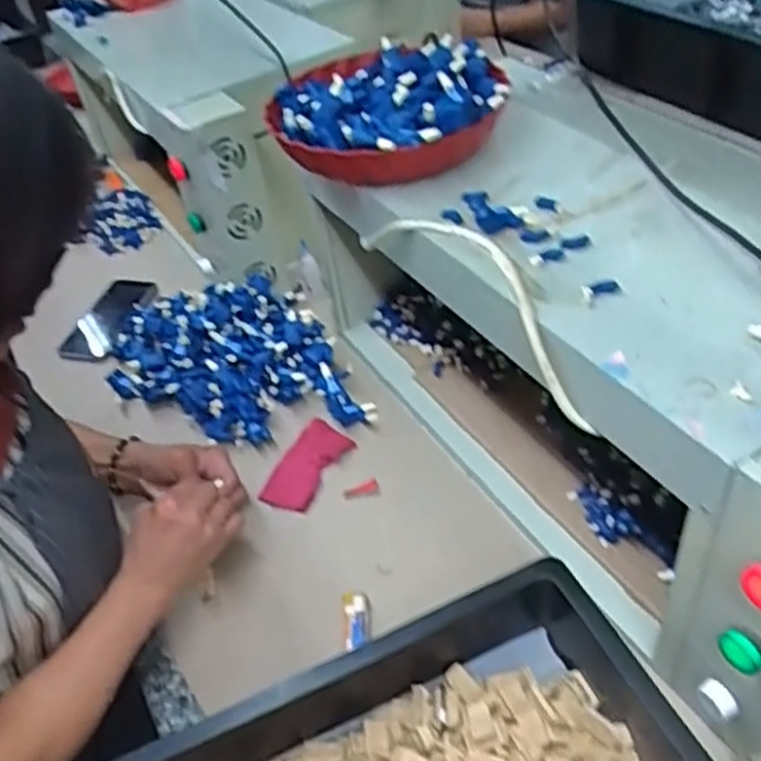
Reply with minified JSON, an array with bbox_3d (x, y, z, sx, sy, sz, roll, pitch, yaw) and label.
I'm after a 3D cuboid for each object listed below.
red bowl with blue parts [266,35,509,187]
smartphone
[{"bbox_3d":[0.004,-0.273,0.756,0.225,0.065,0.246,-14,41,-8],"label":"red bowl with blue parts"},{"bbox_3d":[-0.386,-0.093,1.091,0.086,0.016,0.170,5,42,14],"label":"smartphone"}]

